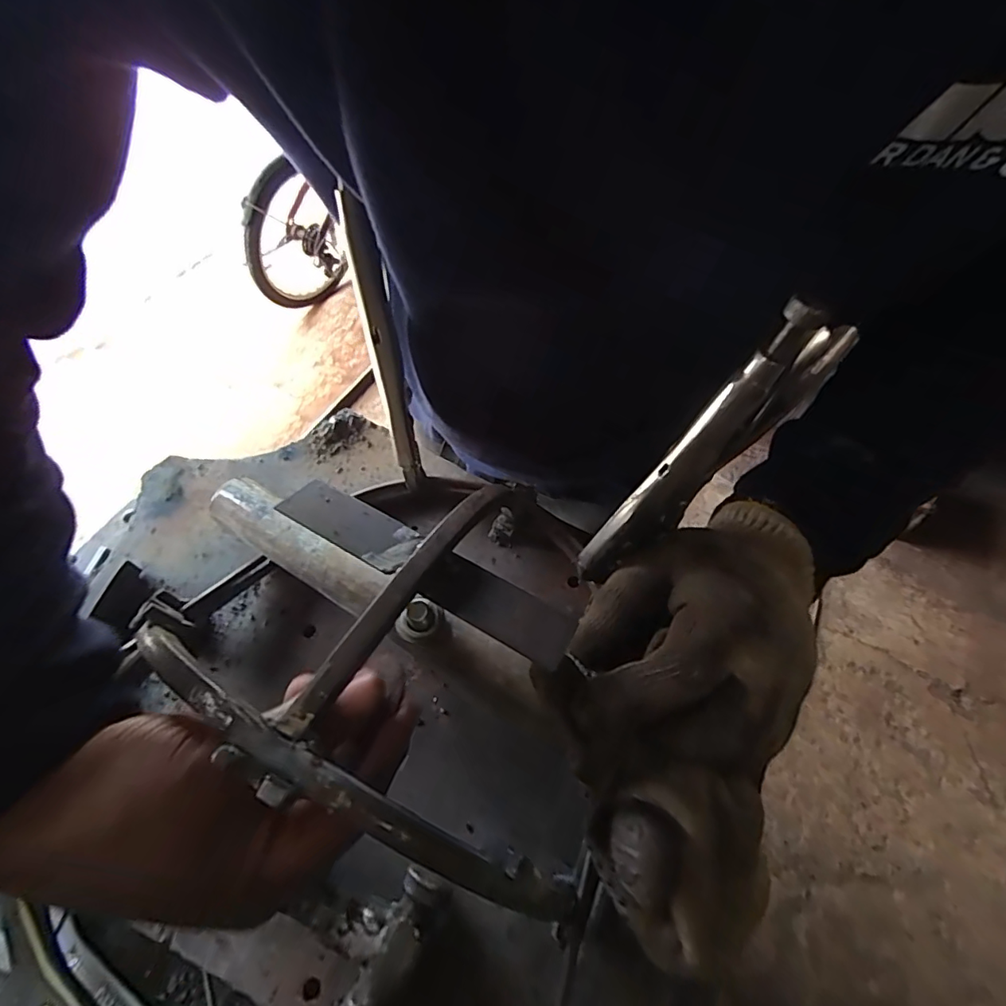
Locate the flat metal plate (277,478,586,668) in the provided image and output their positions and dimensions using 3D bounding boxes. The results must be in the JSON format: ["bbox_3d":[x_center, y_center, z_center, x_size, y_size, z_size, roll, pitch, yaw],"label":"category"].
[{"bbox_3d":[-0.036,0.025,0.219,0.138,0.005,0.025,28,55,16],"label":"flat metal plate"}]

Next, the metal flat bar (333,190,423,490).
[{"bbox_3d":[-0.063,-0.078,0.273,0.017,0.151,0.008,-11,28,-5],"label":"metal flat bar"}]

